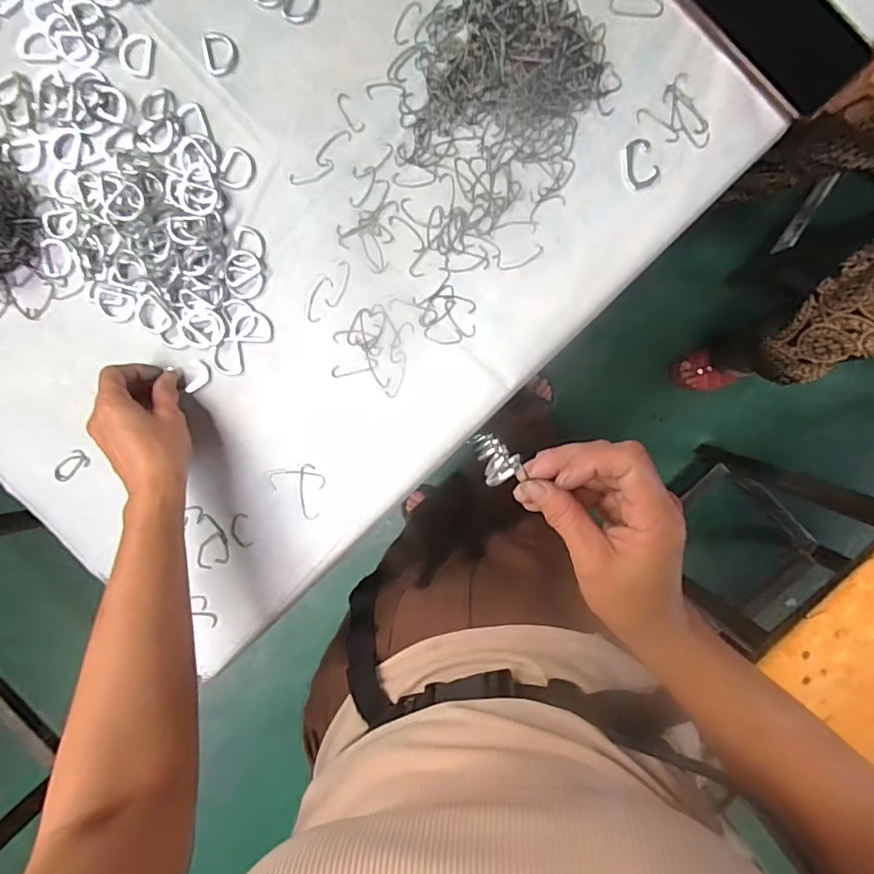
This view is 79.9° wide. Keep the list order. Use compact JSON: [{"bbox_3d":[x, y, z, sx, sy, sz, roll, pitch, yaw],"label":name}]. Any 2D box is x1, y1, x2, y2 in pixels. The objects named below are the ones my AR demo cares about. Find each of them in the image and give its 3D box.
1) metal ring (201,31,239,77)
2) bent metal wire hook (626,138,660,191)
[{"bbox_3d":[-0.184,-0.325,0.444,0.029,0.004,0.034,-5,93,2],"label":"metal ring"},{"bbox_3d":[0.170,-0.228,0.434,0.025,0.004,0.040,-19,95,3],"label":"bent metal wire hook"}]

